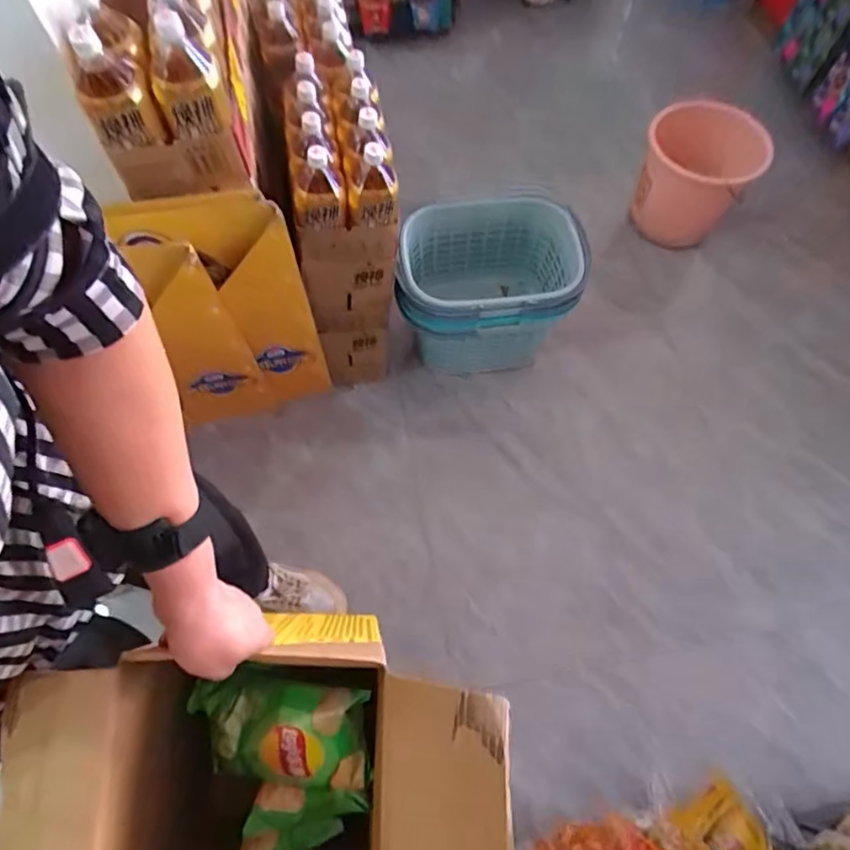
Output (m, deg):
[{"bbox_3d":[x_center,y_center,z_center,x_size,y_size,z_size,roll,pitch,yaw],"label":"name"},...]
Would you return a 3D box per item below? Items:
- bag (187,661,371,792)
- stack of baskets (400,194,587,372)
[{"bbox_3d":[-0.157,0.335,0.590,0.199,0.055,0.139,-3,104,-2],"label":"bag"},{"bbox_3d":[0.150,-0.313,1.359,0.419,0.342,0.299,-2,64,-2],"label":"stack of baskets"}]

